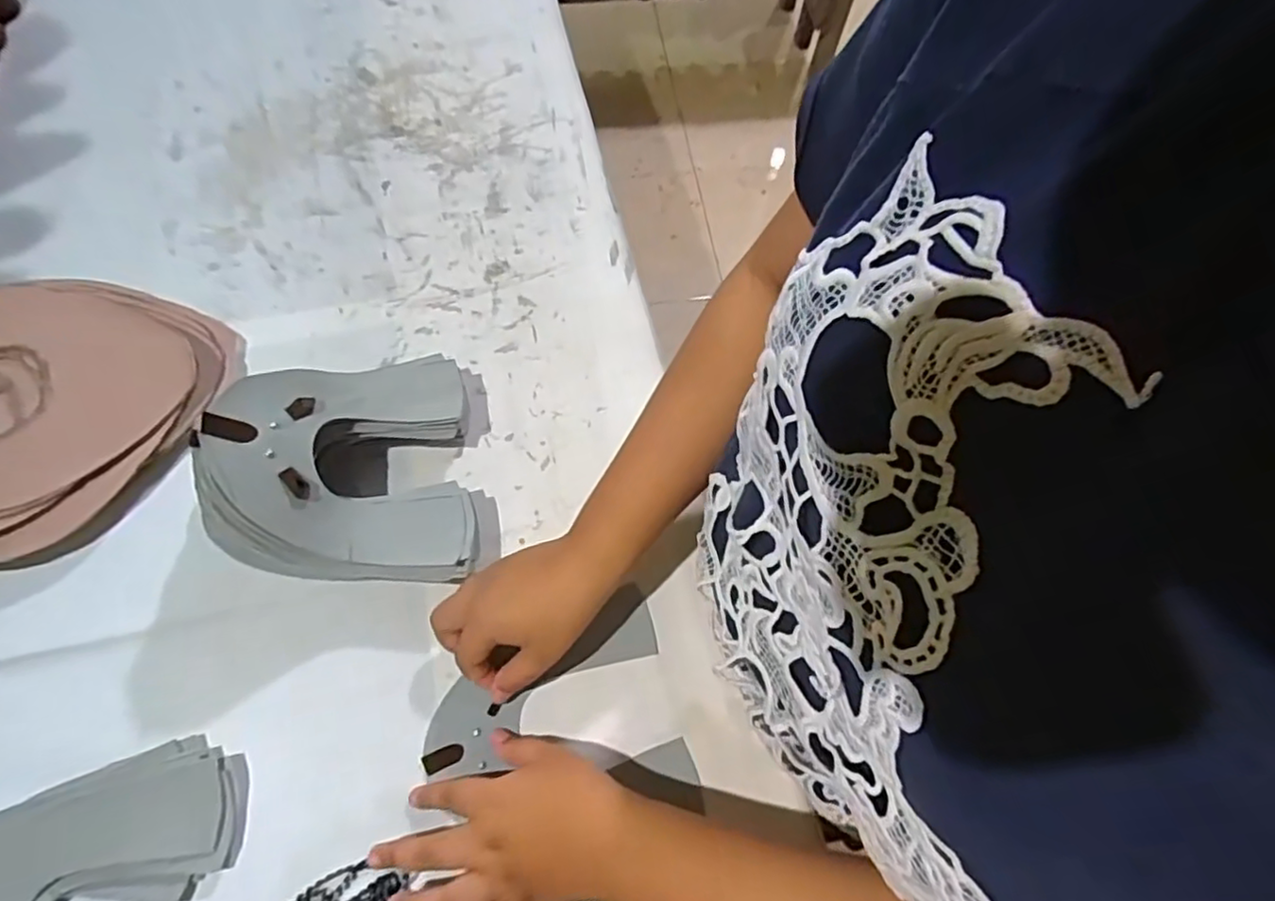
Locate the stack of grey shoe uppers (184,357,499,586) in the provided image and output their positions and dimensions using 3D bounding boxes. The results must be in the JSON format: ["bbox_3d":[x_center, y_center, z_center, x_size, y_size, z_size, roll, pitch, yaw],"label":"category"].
[{"bbox_3d":[-0.183,0.000,0.433,0.149,0.113,0.163,1,65,-2],"label":"stack of grey shoe uppers"}]

